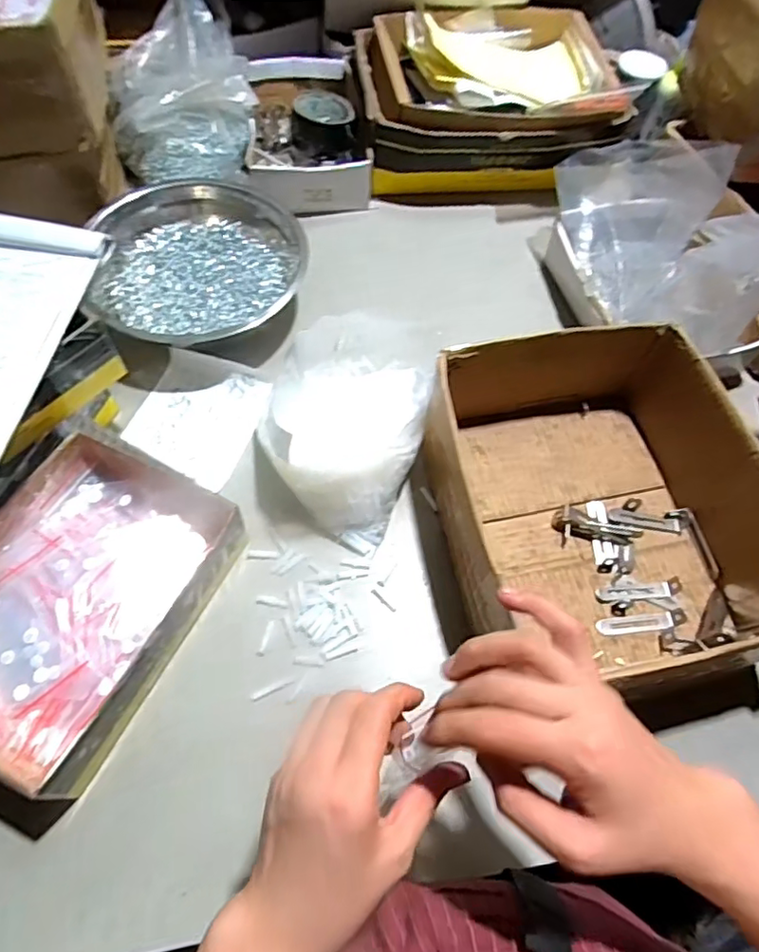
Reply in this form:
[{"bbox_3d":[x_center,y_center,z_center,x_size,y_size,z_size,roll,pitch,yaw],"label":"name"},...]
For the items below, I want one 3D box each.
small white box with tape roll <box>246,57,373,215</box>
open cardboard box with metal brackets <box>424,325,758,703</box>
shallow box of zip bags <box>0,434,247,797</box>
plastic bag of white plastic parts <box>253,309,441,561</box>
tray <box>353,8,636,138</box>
[{"bbox_3d":[-0.100,-0.470,0.806,0.155,0.053,0.261,-4,62,-6],"label":"small white box with tape roll"},{"bbox_3d":[0.196,0.024,0.540,0.253,0.121,0.313,-11,63,-9],"label":"open cardboard box with metal brackets"},{"bbox_3d":[-0.254,0.104,0.496,0.179,0.075,0.244,24,63,9],"label":"shallow box of zip bags"},{"bbox_3d":[-0.039,-0.048,0.580,0.159,0.090,0.201,14,62,4],"label":"plastic bag of white plastic parts"},{"bbox_3d":[0.146,-0.536,0.776,0.340,0.065,0.242,-1,62,-4],"label":"tray"}]

